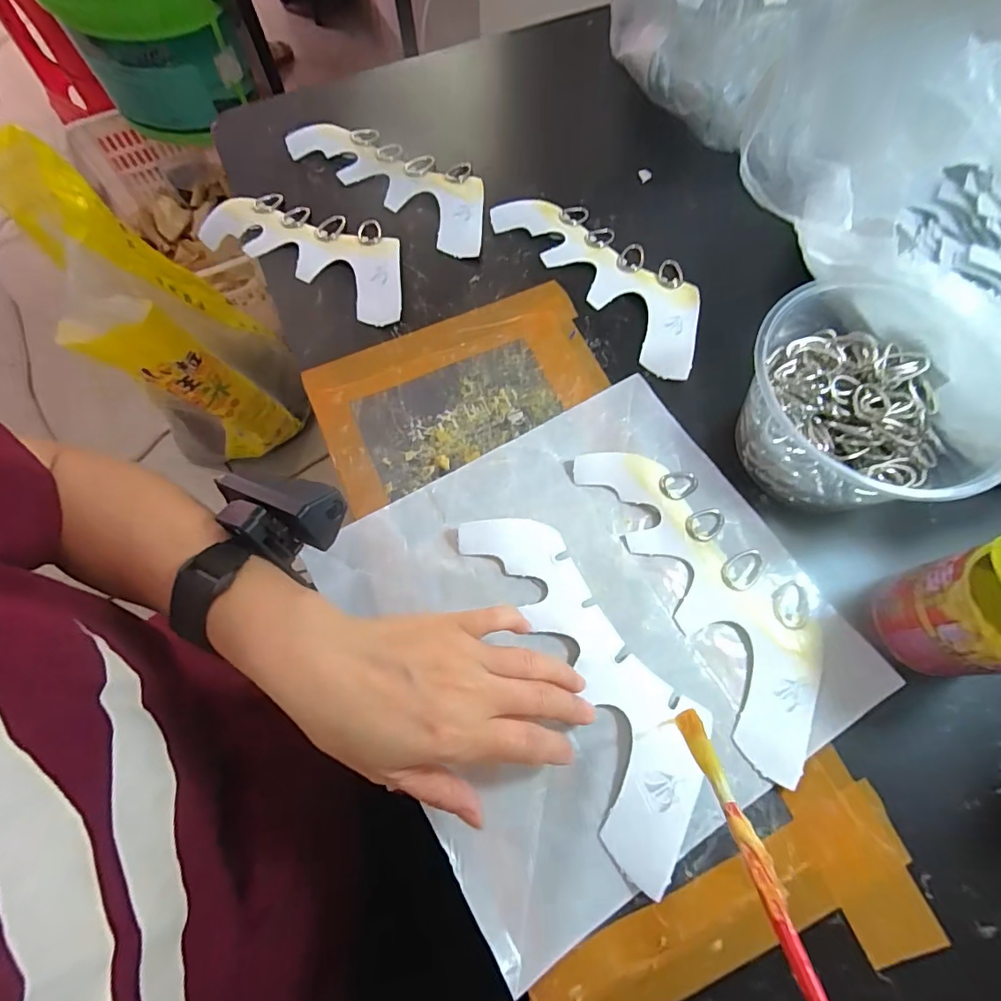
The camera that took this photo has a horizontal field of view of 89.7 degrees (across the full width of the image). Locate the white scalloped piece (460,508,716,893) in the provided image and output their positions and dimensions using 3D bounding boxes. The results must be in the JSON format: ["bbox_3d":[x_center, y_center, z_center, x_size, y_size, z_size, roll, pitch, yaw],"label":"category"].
[{"bbox_3d":[0.055,0.097,0.300,0.077,0.011,0.214,-24,70,-12],"label":"white scalloped piece"}]

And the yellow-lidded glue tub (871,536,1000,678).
[{"bbox_3d":[0.260,0.061,0.273,0.057,0.085,0.061,0,68,0],"label":"yellow-lidded glue tub"}]

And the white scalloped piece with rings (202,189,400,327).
[{"bbox_3d":[-0.165,-0.219,0.431,0.219,0.009,0.084,27,71,11],"label":"white scalloped piece with rings"}]

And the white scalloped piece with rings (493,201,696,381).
[{"bbox_3d":[0.088,-0.189,0.415,0.081,0.011,0.217,-39,73,-14],"label":"white scalloped piece with rings"}]

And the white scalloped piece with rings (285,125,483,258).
[{"bbox_3d":[-0.094,-0.298,0.460,0.219,0.015,0.092,32,72,12],"label":"white scalloped piece with rings"}]

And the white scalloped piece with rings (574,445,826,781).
[{"bbox_3d":[0.131,0.050,0.320,0.085,0.006,0.214,-29,71,-11],"label":"white scalloped piece with rings"}]

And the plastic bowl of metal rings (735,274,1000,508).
[{"bbox_3d":[0.235,-0.065,0.321,0.144,0.085,0.147,0,68,0],"label":"plastic bowl of metal rings"}]

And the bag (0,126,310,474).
[{"bbox_3d":[-0.514,-0.278,0.846,0.212,0.511,0.276,-27,71,-10],"label":"bag"}]

